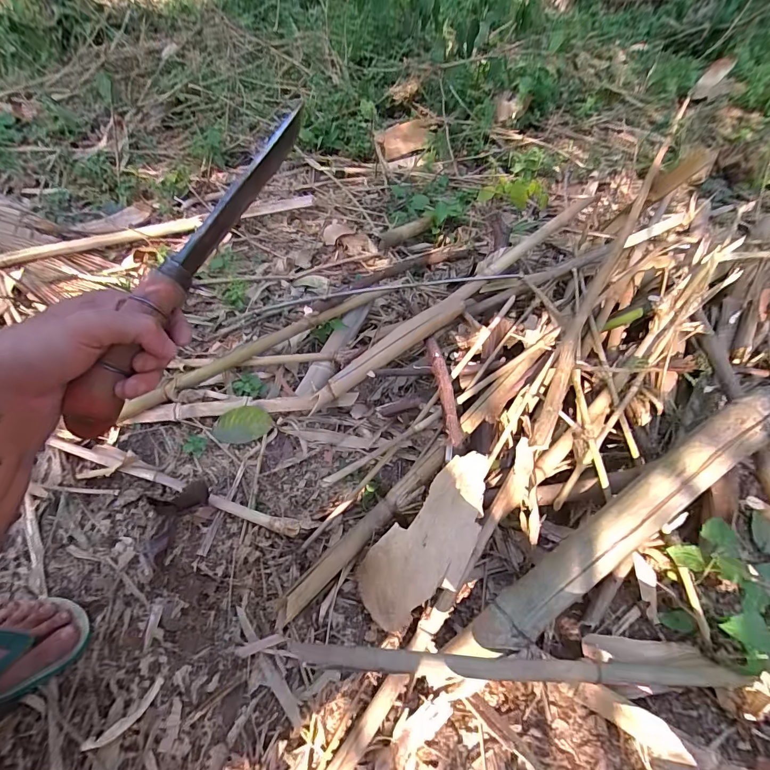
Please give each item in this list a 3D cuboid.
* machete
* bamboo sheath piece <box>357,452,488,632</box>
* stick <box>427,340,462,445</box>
[{"bbox_3d":[-0.148,-0.112,0.328,0.028,0.043,0.331,18,69,15],"label":"machete"},{"bbox_3d":[0.061,0.202,0.534,0.112,0.039,0.250,42,81,-9],"label":"bamboo sheath piece"},{"bbox_3d":[0.097,0.003,0.661,0.027,0.030,0.228,-3,49,-3],"label":"stick"}]

